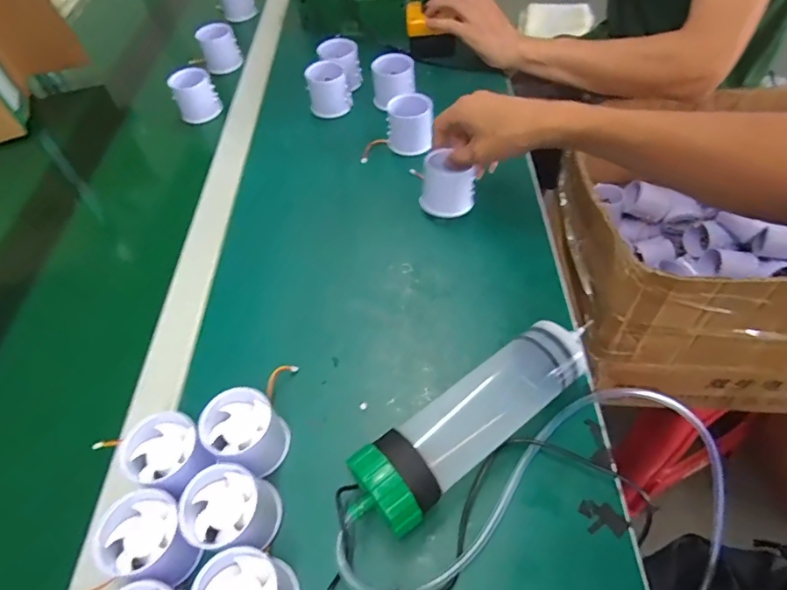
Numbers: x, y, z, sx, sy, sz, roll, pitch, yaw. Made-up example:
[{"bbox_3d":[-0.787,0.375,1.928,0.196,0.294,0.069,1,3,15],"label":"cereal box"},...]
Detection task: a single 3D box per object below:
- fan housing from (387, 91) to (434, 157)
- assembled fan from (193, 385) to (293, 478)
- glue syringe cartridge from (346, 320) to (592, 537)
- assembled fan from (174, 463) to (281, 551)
[{"bbox_3d":[0.020,-0.202,0.600,0.055,0.057,0.052,5,54,6],"label":"fan housing"},{"bbox_3d":[-0.110,0.106,0.381,0.057,0.048,0.054,-1,53,2],"label":"assembled fan"},{"bbox_3d":[0.064,0.091,0.374,0.221,0.060,0.057,-34,59,-21],"label":"glue syringe cartridge"},{"bbox_3d":[-0.112,0.150,0.346,0.056,0.045,0.052,-1,53,2],"label":"assembled fan"}]

